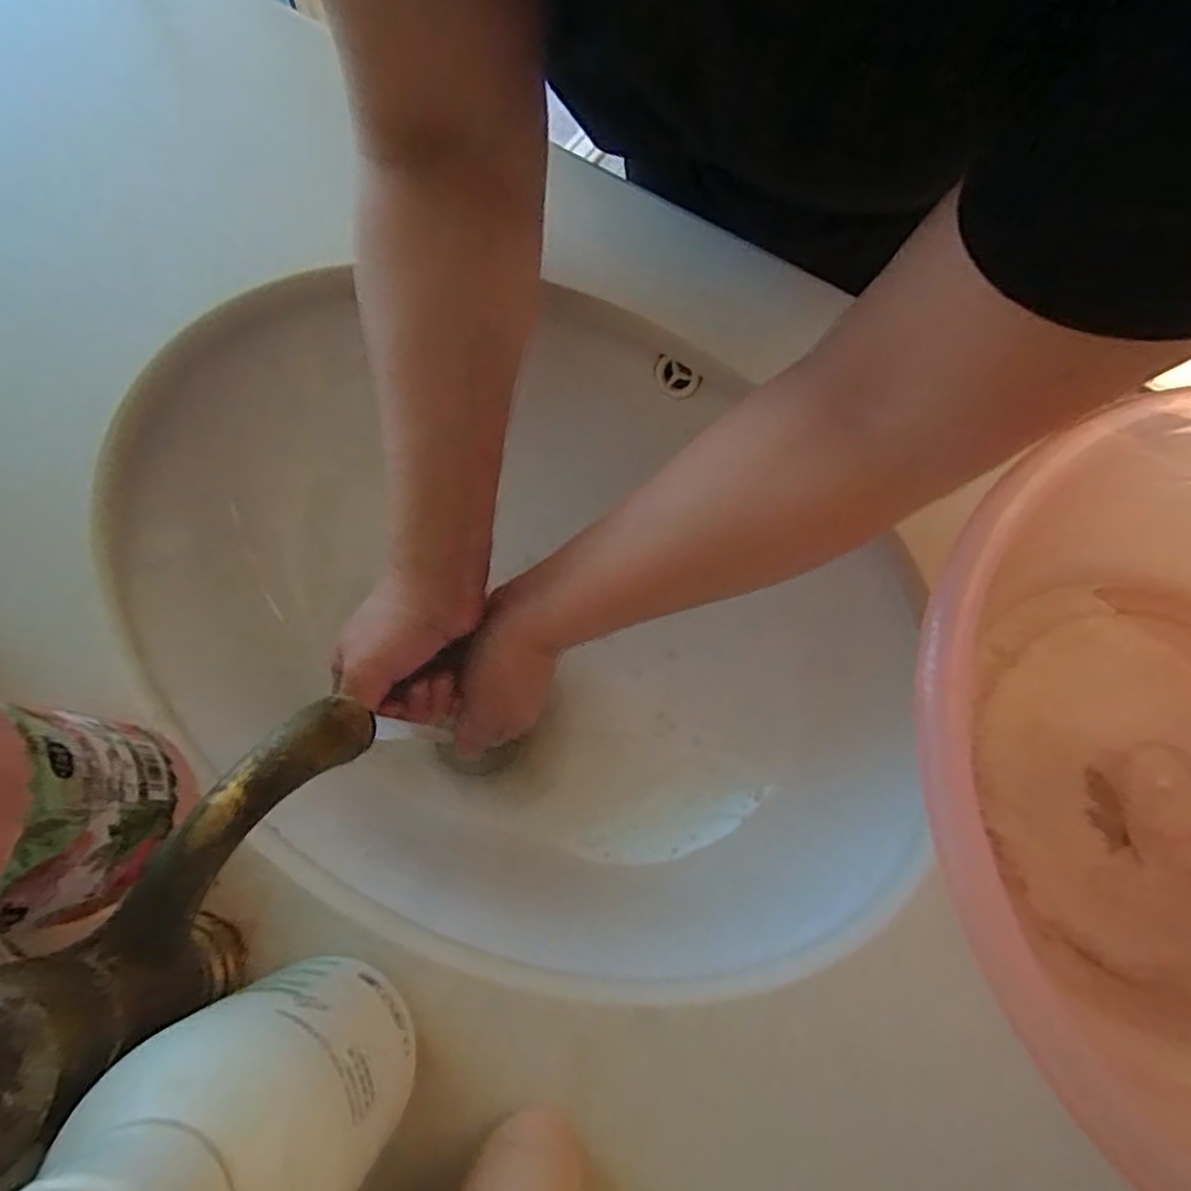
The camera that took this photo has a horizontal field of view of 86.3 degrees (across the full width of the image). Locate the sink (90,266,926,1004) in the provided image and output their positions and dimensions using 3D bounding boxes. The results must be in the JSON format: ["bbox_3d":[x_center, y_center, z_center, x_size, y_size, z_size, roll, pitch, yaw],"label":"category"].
[{"bbox_3d":[-0.052,0.006,0.407,0.457,0.156,0.354,19,72,5],"label":"sink"}]

